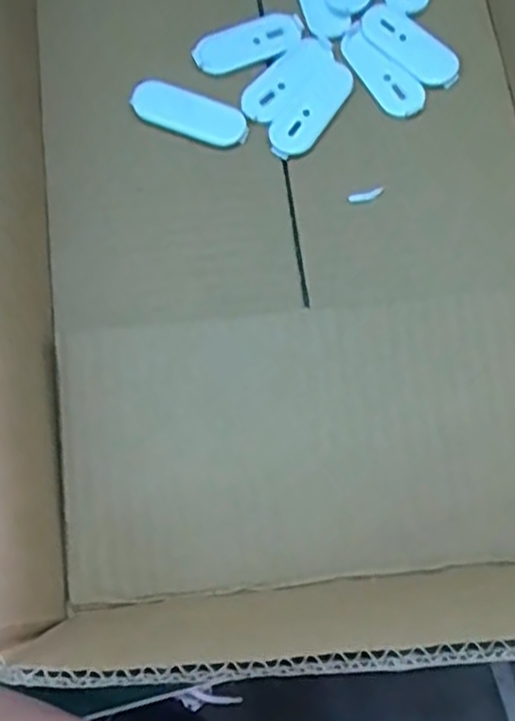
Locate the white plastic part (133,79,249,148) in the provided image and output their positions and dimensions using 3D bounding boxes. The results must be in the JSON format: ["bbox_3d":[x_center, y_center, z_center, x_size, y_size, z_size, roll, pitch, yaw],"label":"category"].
[{"bbox_3d":[-0.029,-0.104,0.314,0.051,0.008,0.014,19,74,4],"label":"white plastic part"}]

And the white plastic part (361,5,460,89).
[{"bbox_3d":[0.066,-0.137,0.324,0.050,0.004,0.022,43,75,11],"label":"white plastic part"}]

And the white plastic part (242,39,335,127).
[{"bbox_3d":[0.012,-0.122,0.324,0.018,0.004,0.051,42,75,11],"label":"white plastic part"}]

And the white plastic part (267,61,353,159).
[{"bbox_3d":[0.023,-0.106,0.319,0.017,0.004,0.050,39,74,10],"label":"white plastic part"}]

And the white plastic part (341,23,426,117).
[{"bbox_3d":[0.051,-0.124,0.323,0.020,0.004,0.048,-38,77,-14],"label":"white plastic part"}]

